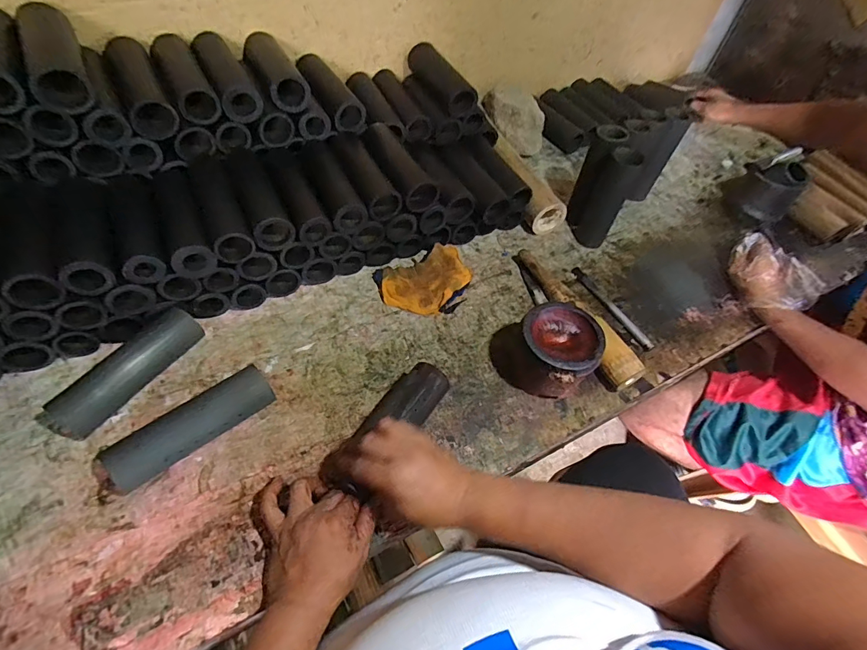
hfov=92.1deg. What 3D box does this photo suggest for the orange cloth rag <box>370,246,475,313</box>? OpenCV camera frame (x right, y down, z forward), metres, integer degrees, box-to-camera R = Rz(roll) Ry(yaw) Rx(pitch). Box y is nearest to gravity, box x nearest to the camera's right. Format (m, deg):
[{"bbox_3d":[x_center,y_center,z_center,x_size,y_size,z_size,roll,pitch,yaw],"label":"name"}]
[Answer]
[{"bbox_3d":[-0.007,-0.070,0.698,0.157,0.035,0.122,-23,52,-24],"label":"orange cloth rag"}]

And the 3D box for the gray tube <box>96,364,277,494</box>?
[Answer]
[{"bbox_3d":[-0.283,0.122,0.497,0.180,0.060,0.062,-33,56,-31],"label":"gray tube"}]

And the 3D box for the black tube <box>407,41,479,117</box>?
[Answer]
[{"bbox_3d":[0.007,-0.473,0.786,0.057,0.055,0.196,-21,64,-23],"label":"black tube"}]

